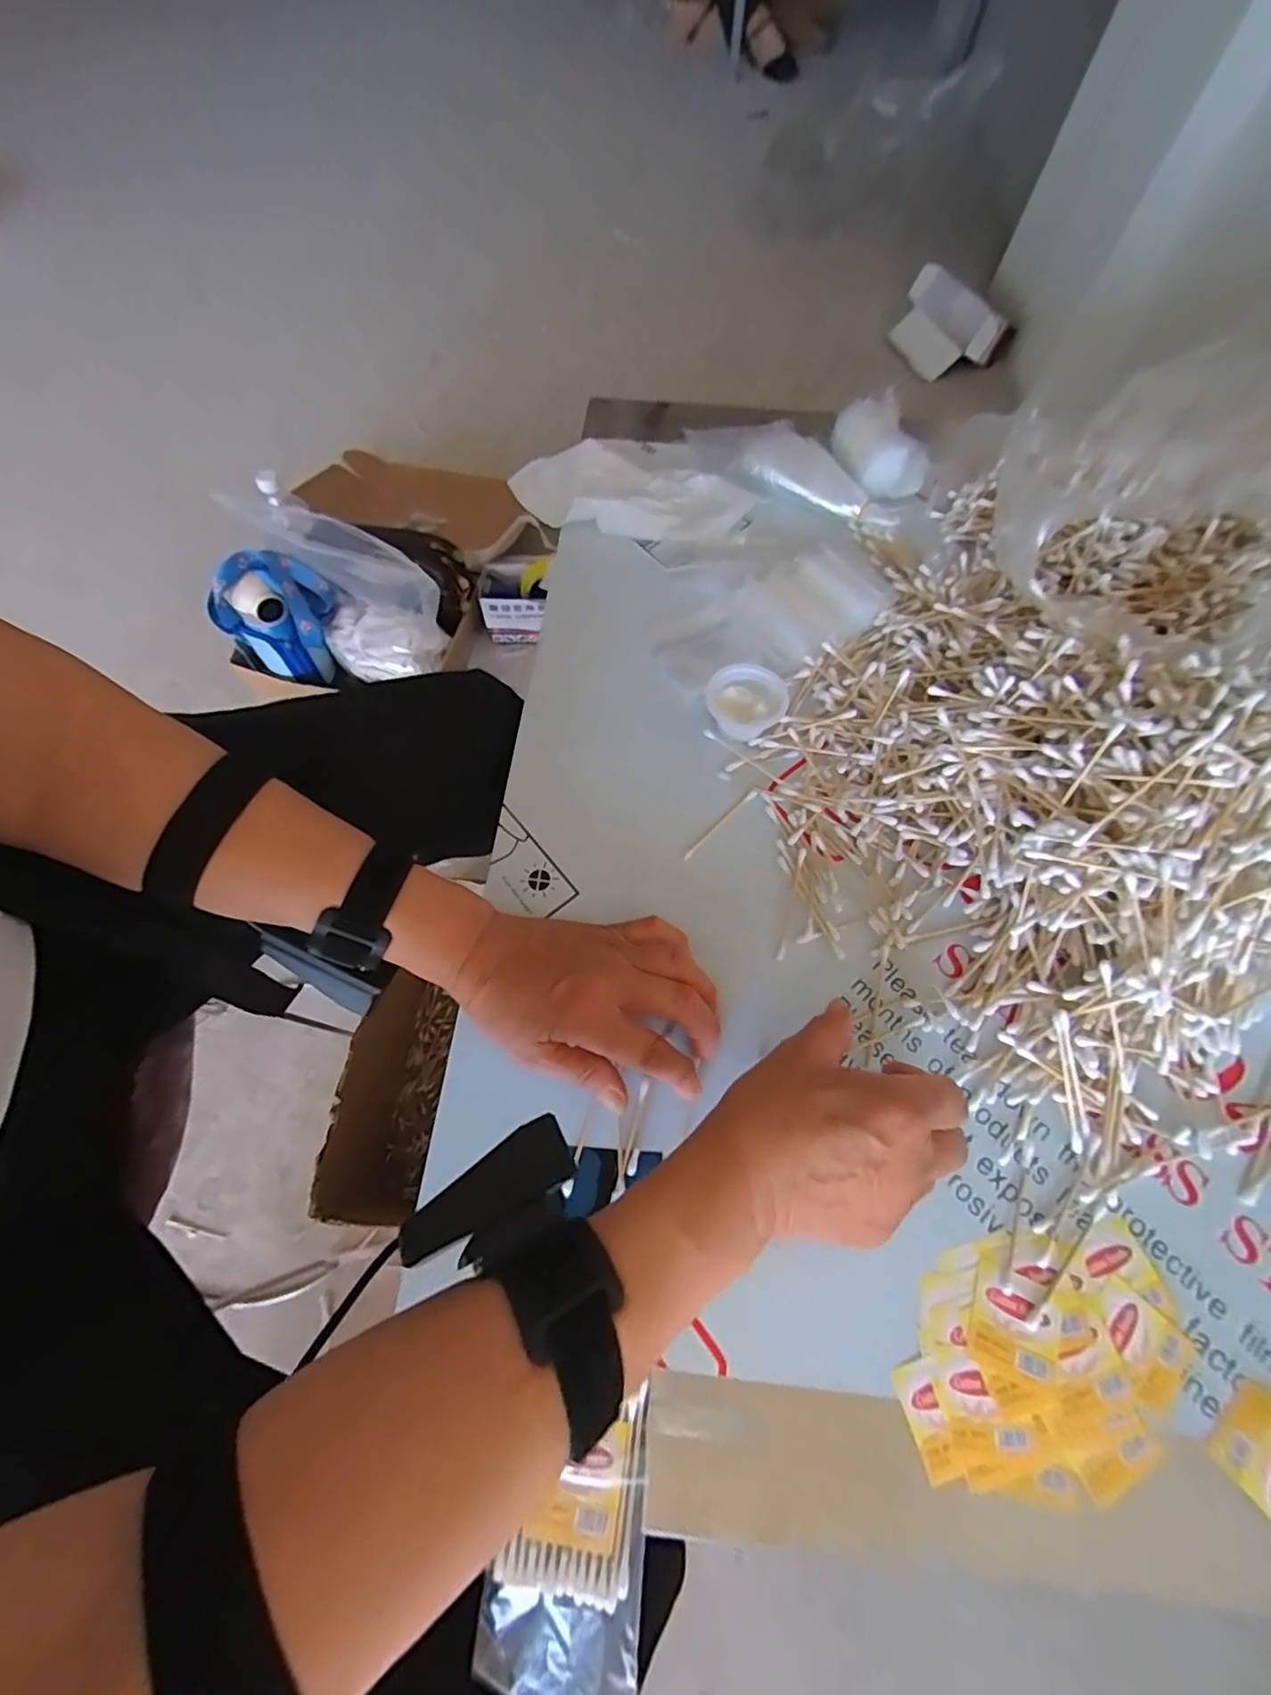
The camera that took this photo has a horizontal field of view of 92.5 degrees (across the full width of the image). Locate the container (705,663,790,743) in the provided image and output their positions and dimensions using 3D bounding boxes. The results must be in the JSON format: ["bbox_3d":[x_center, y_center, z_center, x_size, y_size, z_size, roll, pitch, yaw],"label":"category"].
[{"bbox_3d":[0.077,-0.102,0.422,0.051,0.024,0.048,0,66,0],"label":"container"}]

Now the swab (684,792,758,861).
[{"bbox_3d":[0.056,-0.015,0.401,0.067,0.007,0.004,-40,74,-15],"label":"swab"}]

